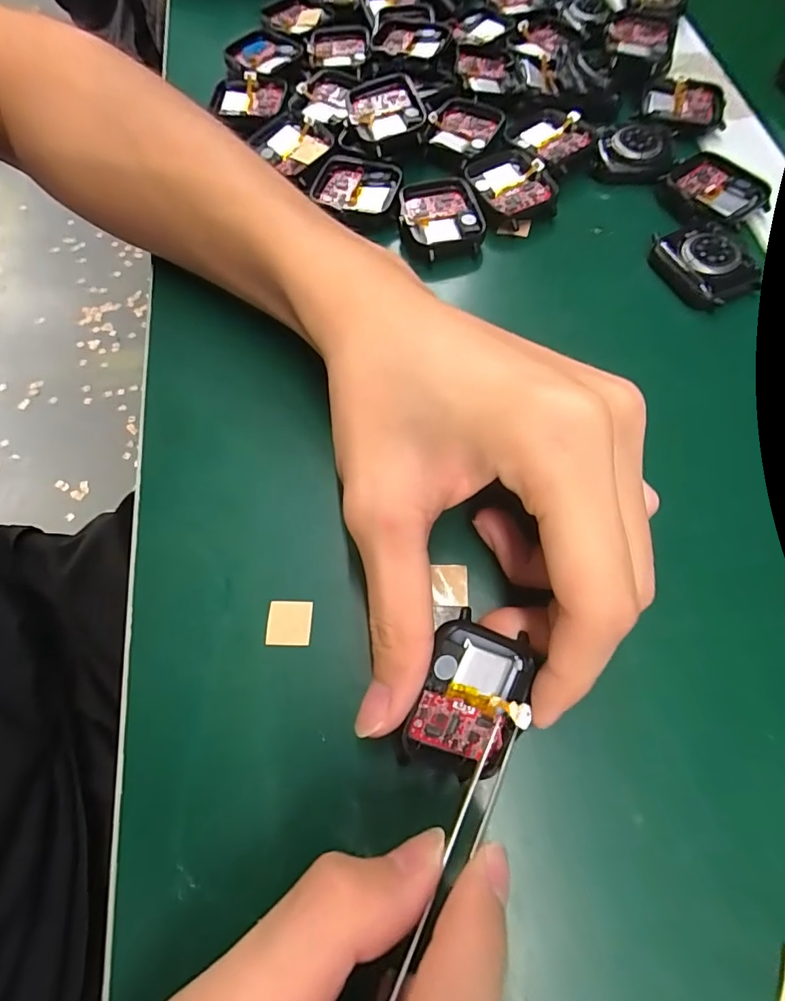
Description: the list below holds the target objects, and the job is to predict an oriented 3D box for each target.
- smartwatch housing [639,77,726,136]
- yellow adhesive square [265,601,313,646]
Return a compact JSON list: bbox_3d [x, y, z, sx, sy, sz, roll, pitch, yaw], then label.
[{"bbox_3d":[0.161,-0.218,0.268,0.043,0.006,0.040,9,69,6],"label":"smartwatch housing"},{"bbox_3d":[-0.037,0.043,0.171,0.016,0.004,0.015,0,68,3],"label":"yellow adhesive square"}]

